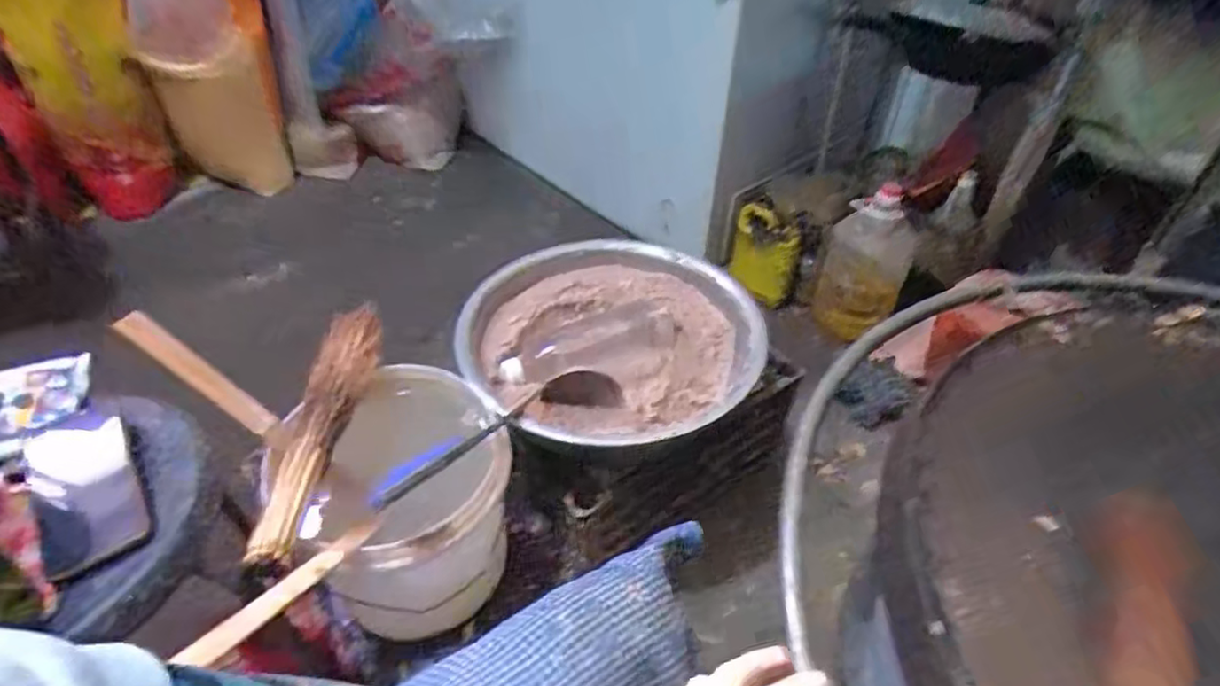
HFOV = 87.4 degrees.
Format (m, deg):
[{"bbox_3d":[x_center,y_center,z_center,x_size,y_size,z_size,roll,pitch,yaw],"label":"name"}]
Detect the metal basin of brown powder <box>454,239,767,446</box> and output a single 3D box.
[{"bbox_3d":[-0.001,0.006,0.912,0.384,0.105,0.403,1,42,-1],"label":"metal basin of brown powder"}]

